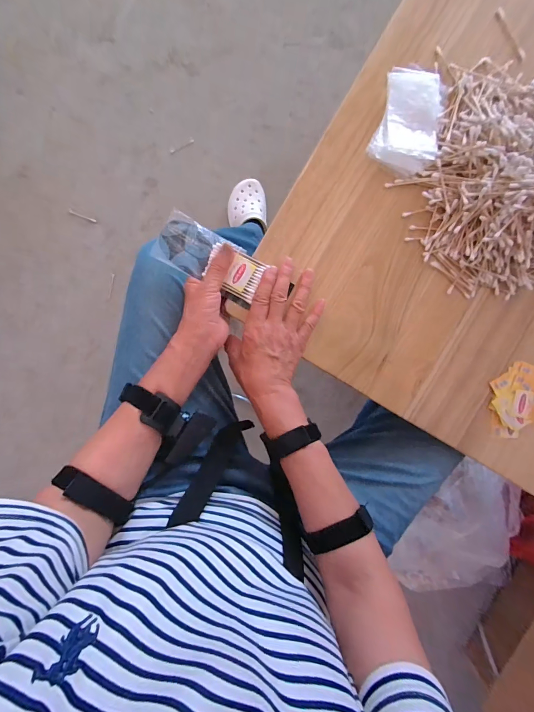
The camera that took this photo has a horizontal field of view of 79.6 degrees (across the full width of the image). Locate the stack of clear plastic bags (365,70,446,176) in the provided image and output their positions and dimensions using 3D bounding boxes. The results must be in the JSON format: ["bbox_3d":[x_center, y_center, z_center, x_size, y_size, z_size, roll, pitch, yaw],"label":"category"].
[{"bbox_3d":[0.189,-0.308,0.422,0.085,0.018,0.127,15,92,-4],"label":"stack of clear plastic bags"}]

